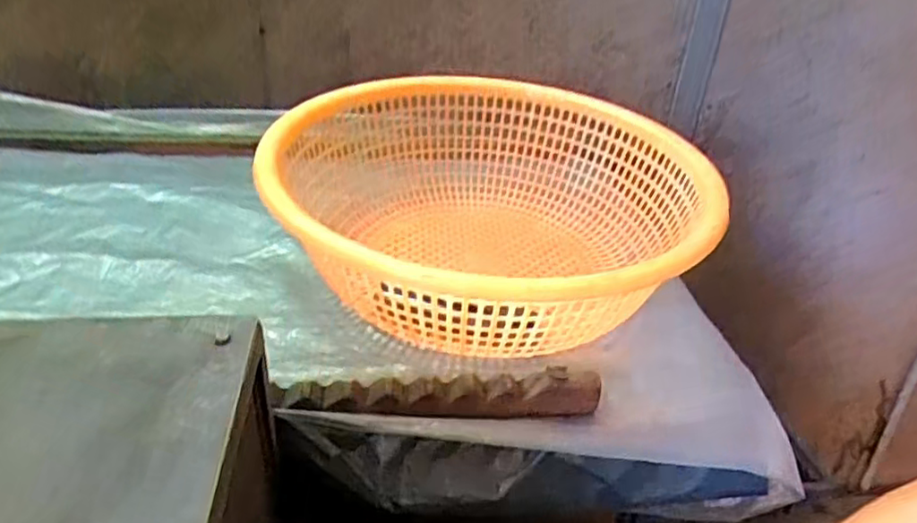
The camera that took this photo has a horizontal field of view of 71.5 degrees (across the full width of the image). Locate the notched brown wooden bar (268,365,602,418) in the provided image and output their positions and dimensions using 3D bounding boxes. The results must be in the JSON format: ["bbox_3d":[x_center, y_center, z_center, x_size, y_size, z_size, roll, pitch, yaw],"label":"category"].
[{"bbox_3d":[-0.014,0.098,0.478,0.240,0.028,0.031,2,31,-5],"label":"notched brown wooden bar"}]

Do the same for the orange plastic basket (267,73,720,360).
[{"bbox_3d":[0.024,-0.048,0.612,0.411,0.142,0.393,21,34,25],"label":"orange plastic basket"}]

